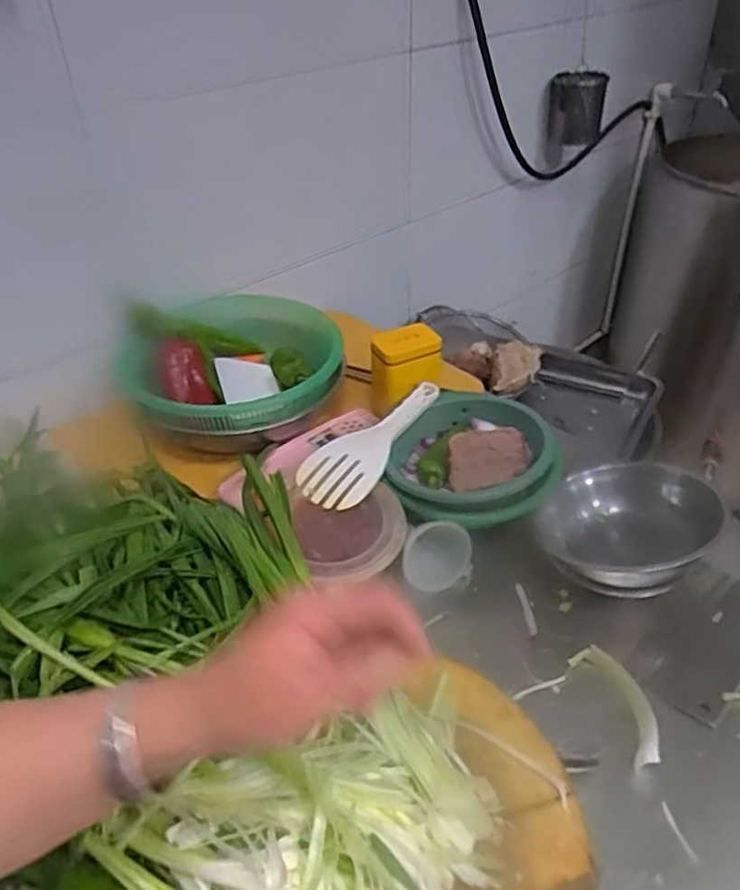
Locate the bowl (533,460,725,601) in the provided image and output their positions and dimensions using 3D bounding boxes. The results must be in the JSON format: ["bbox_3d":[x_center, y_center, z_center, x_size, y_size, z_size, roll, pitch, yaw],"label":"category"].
[{"bbox_3d":[0.292,0.096,0.761,0.186,0.076,0.186,-15,26,7],"label":"bowl"}]

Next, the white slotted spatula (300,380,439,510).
[{"bbox_3d":[0.012,-0.006,0.845,0.080,0.029,0.245,26,46,30],"label":"white slotted spatula"}]

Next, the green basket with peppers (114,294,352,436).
[{"bbox_3d":[-0.194,-0.116,0.958,0.305,0.095,0.273,-11,40,-11],"label":"green basket with peppers"}]

